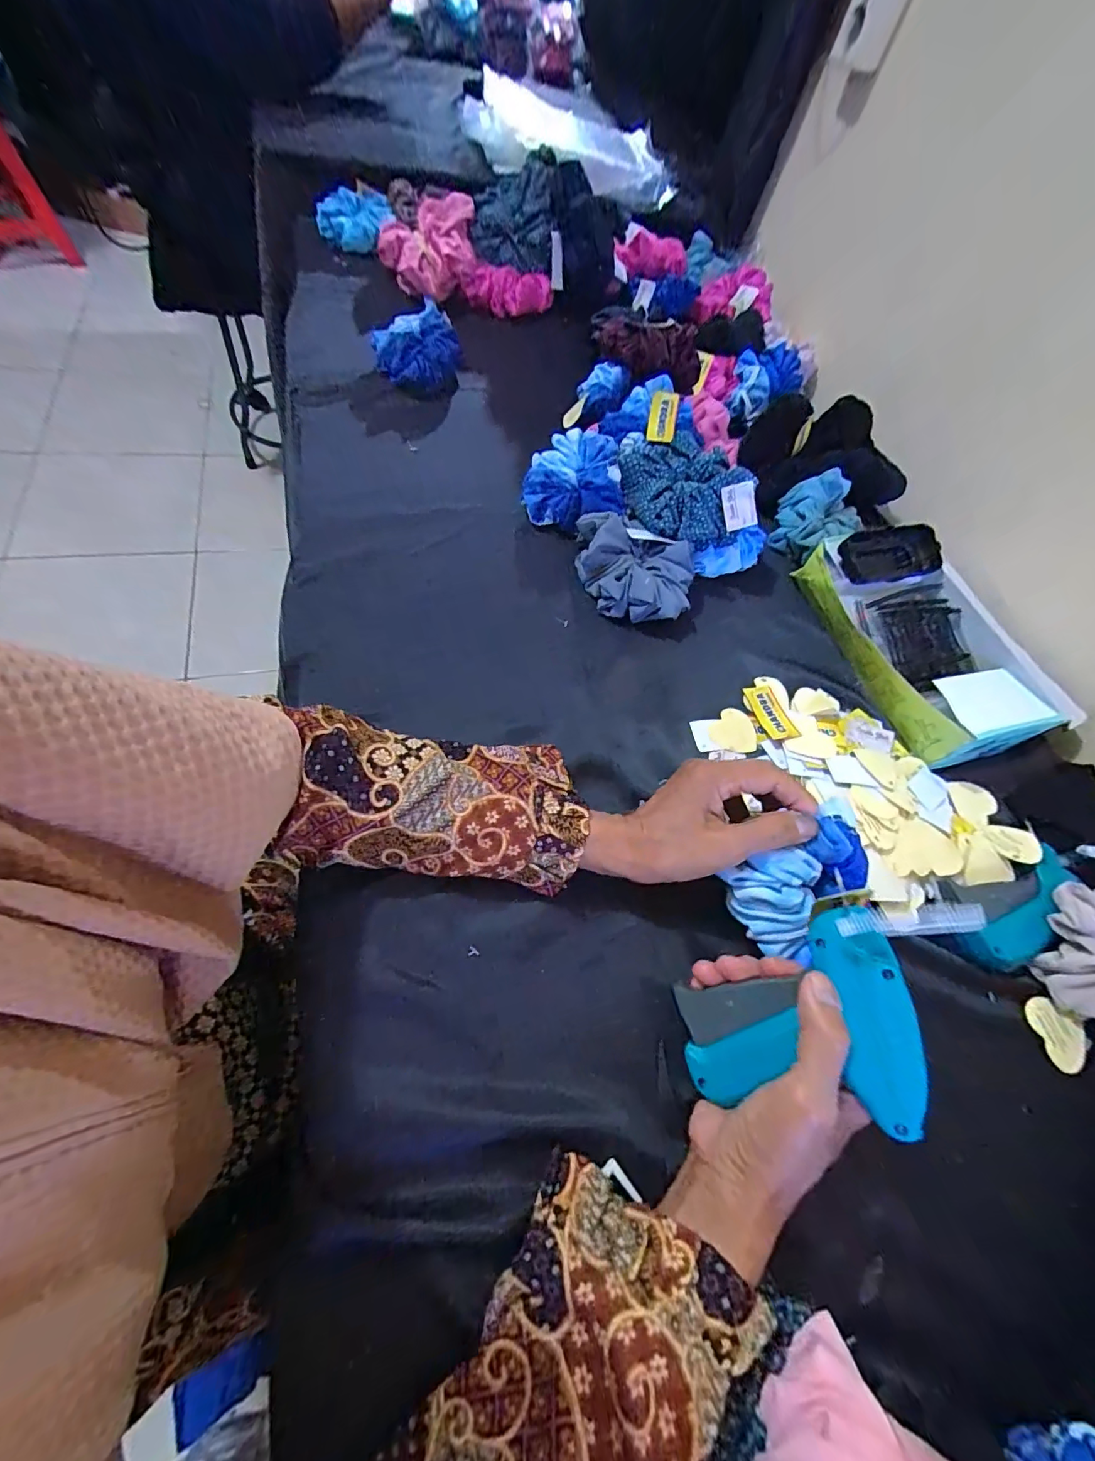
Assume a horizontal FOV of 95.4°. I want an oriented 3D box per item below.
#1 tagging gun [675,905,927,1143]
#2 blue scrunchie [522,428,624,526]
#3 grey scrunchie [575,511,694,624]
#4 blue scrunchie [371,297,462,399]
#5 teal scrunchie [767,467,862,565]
[{"bbox_3d":[0.142,0.168,0.271,0.127,0.029,0.092,-40,48,18],"label":"tagging gun"},{"bbox_3d":[0.027,-0.275,0.529,0.105,0.045,0.110,2,61,-10],"label":"blue scrunchie"},{"bbox_3d":[0.081,-0.155,0.480,0.121,0.041,0.086,18,60,0],"label":"grey scrunchie"},{"bbox_3d":[-0.160,-0.479,0.623,0.093,0.050,0.101,5,61,-8],"label":"blue scrunchie"},{"bbox_3d":[0.305,-0.246,0.563,0.110,0.056,0.074,-29,71,-23],"label":"teal scrunchie"}]

